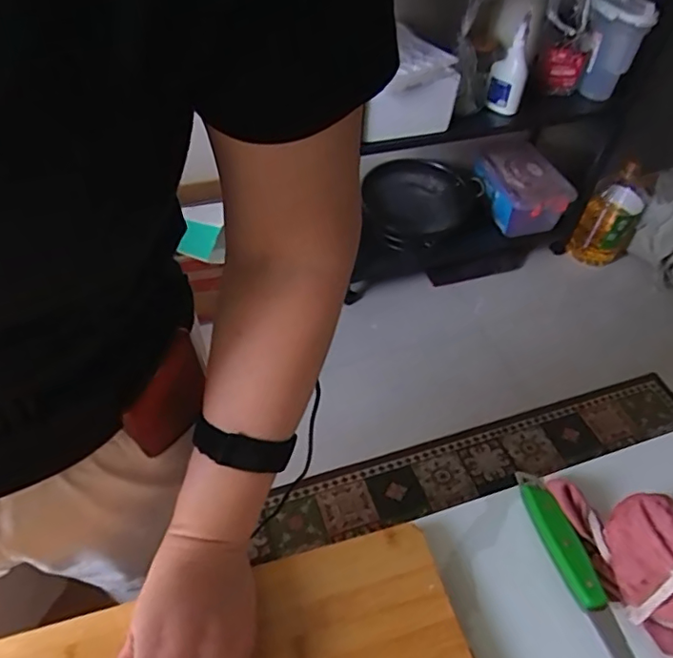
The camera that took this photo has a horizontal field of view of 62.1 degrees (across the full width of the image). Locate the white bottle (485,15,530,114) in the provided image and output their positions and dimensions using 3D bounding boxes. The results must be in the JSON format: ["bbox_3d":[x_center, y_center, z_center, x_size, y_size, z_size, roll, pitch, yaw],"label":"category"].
[{"bbox_3d":[0.394,-0.583,1.253,0.073,0.191,0.075,17,50,9],"label":"white bottle"}]

